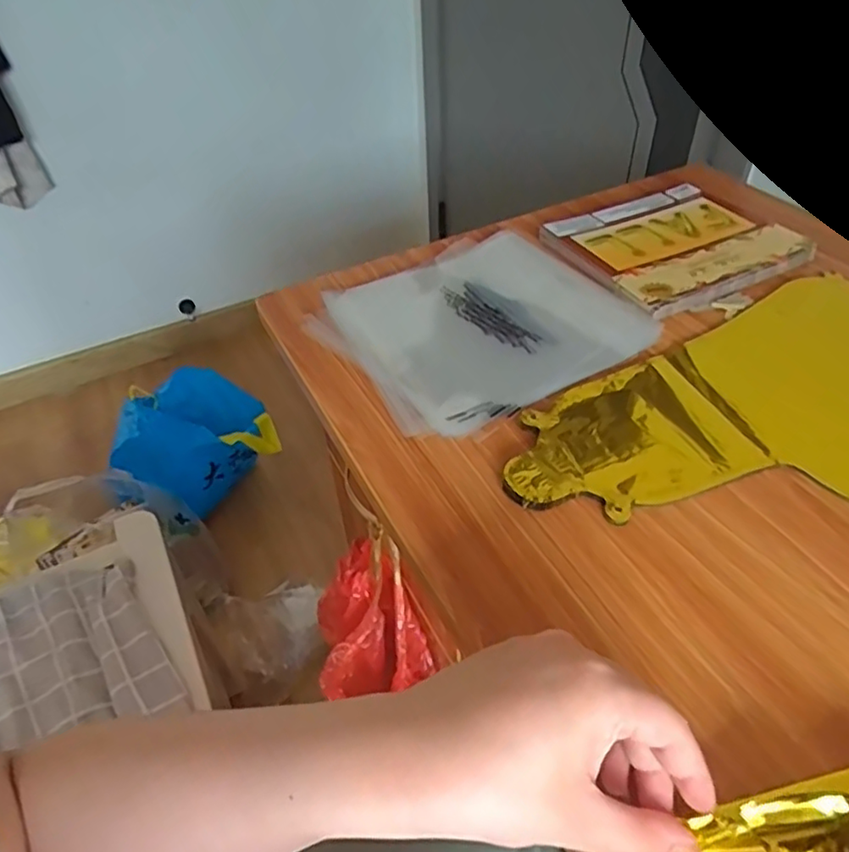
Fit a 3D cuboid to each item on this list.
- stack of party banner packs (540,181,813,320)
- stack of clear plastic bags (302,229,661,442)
[{"bbox_3d":[0.231,-0.173,0.592,0.196,0.017,0.171,-26,49,-20],"label":"stack of party banner packs"},{"bbox_3d":[0.041,-0.089,0.520,0.221,0.013,0.210,-27,50,-22],"label":"stack of clear plastic bags"}]

